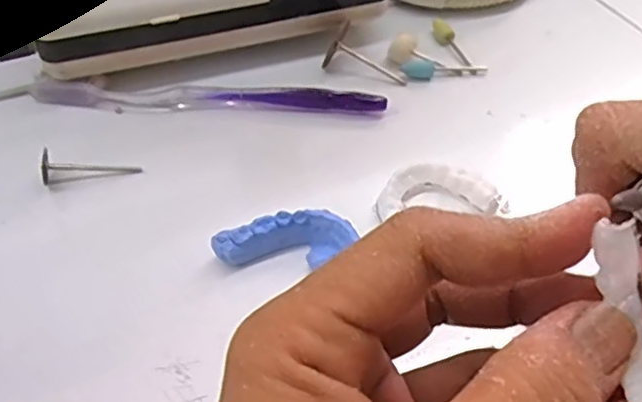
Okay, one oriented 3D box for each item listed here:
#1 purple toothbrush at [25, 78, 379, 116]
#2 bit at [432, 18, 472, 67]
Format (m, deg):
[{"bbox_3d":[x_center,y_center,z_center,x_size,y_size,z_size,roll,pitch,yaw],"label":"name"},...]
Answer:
[{"bbox_3d":[-0.060,-0.055,0.337,0.185,0.011,0.011,3,47,0],"label":"purple toothbrush"},{"bbox_3d":[0.077,-0.095,0.381,0.010,0.007,0.043,-11,49,-12],"label":"bit"}]

